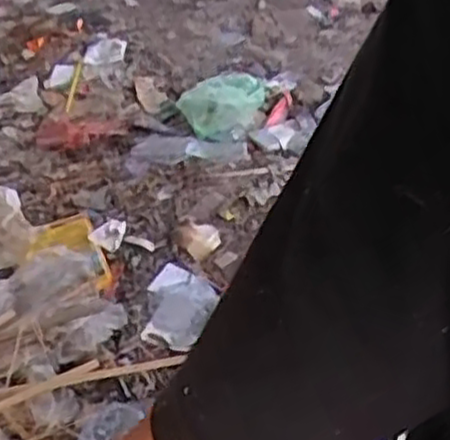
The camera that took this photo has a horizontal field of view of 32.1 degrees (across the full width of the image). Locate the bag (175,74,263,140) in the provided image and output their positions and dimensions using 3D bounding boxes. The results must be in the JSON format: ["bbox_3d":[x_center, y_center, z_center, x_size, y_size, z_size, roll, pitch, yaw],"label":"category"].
[{"bbox_3d":[-0.003,-0.230,1.464,0.138,0.053,0.213,8,40,15],"label":"bag"}]

